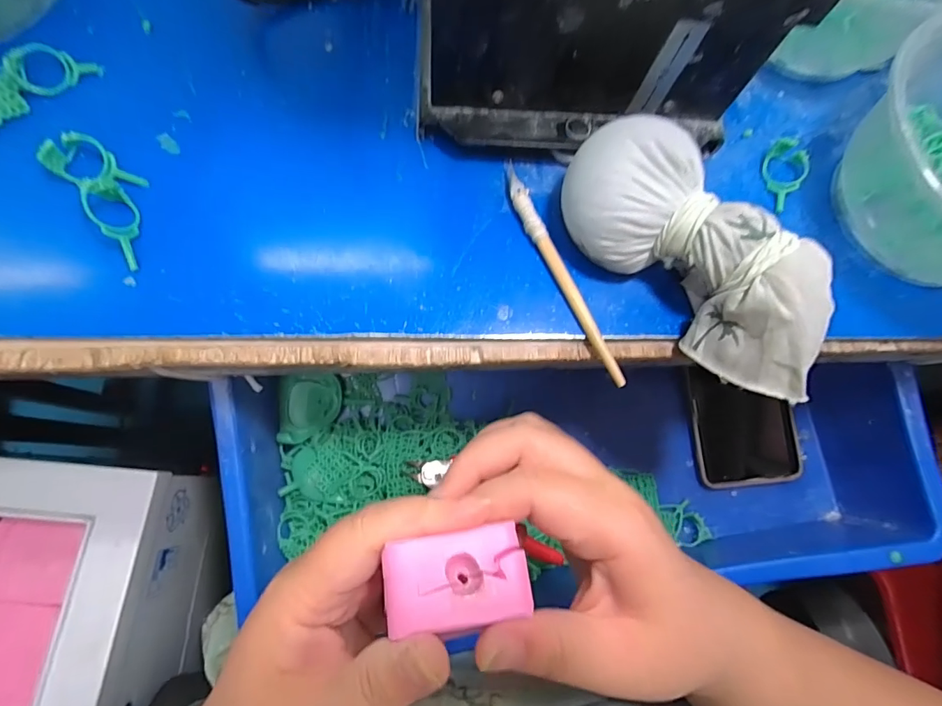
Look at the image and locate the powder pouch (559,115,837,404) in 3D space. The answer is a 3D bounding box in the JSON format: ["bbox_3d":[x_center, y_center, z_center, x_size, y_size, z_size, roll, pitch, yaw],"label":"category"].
[{"bbox_3d":[0.102,-0.040,0.207,0.144,0.047,0.053,44,75,7],"label":"powder pouch"}]

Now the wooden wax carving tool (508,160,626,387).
[{"bbox_3d":[0.043,-0.038,0.221,0.010,0.009,0.118,-22,79,-11],"label":"wooden wax carving tool"}]

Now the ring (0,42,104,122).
[{"bbox_3d":[-0.223,-0.132,0.224,0.032,0.011,0.068,45,76,6],"label":"ring"}]

